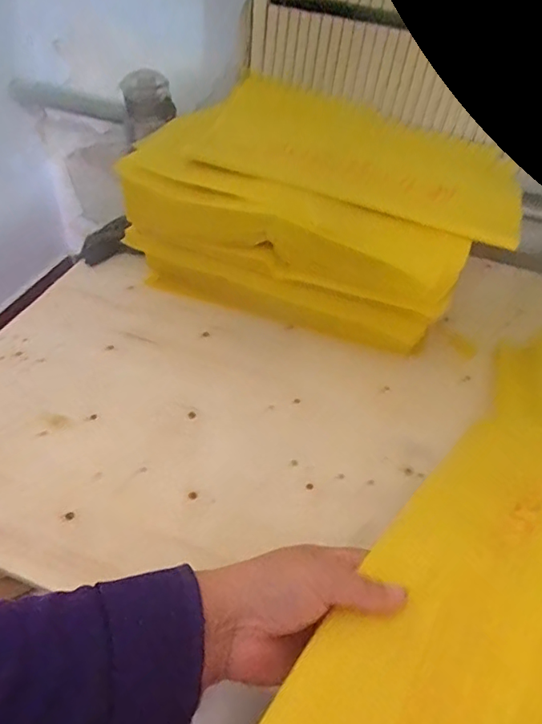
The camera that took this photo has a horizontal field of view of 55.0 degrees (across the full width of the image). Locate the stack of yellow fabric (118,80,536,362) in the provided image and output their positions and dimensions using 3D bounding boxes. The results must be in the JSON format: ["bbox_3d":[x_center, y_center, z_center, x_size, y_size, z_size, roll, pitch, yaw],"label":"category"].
[{"bbox_3d":[0.047,-0.152,0.619,0.430,0.185,0.163,17,46,10],"label":"stack of yellow fabric"}]

